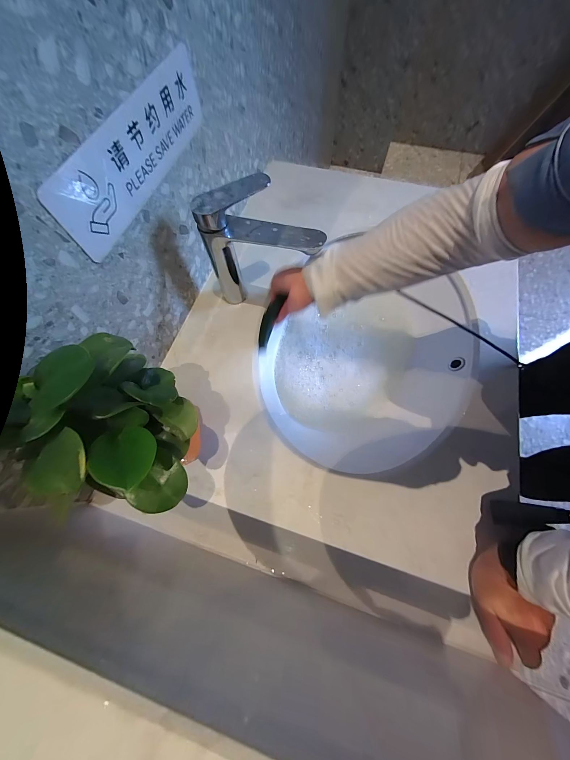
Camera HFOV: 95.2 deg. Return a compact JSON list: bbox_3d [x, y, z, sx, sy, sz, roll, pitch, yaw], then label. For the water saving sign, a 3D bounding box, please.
[{"bbox_3d":[-0.170,-0.274,0.308,0.004,0.078,0.289,17,70,8],"label":"water saving sign"}]

